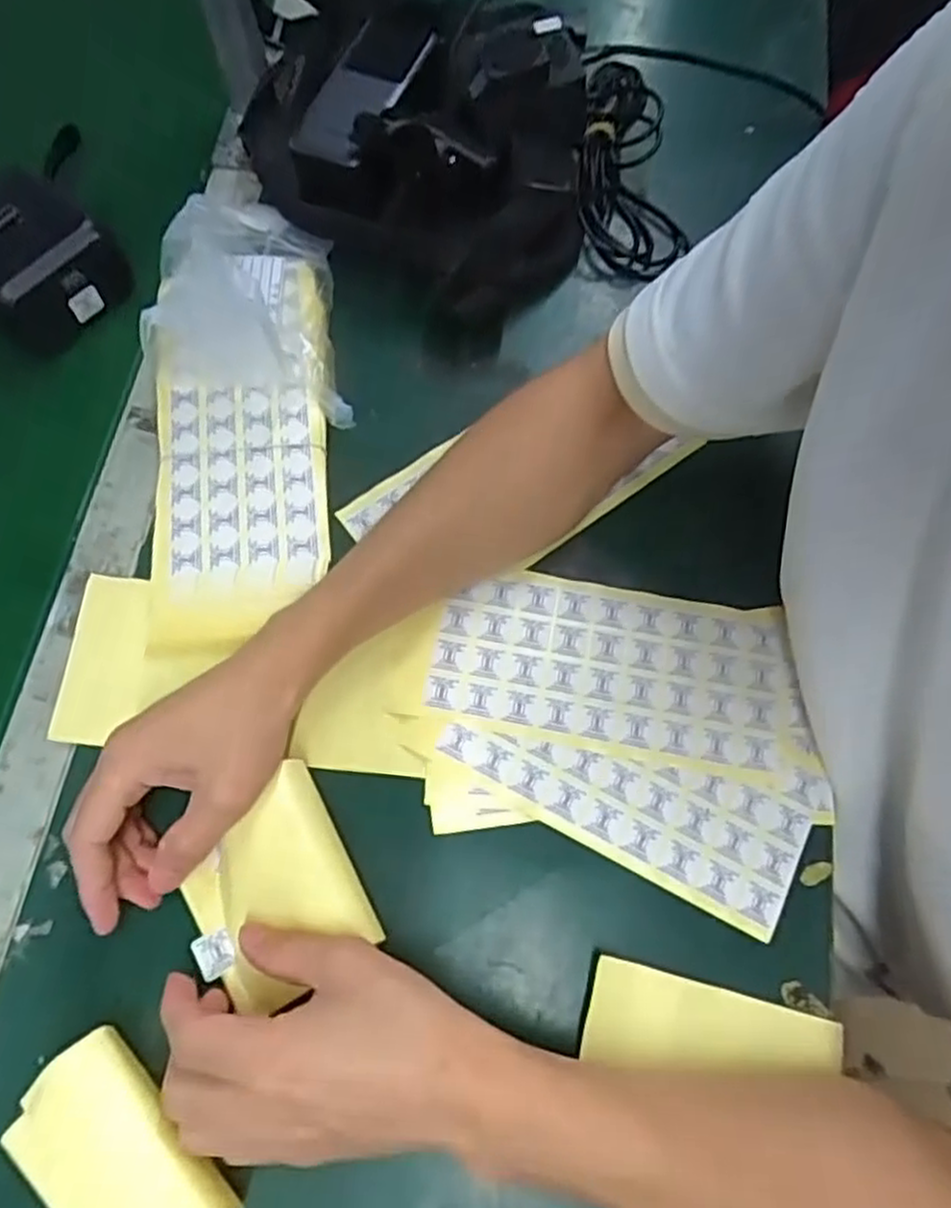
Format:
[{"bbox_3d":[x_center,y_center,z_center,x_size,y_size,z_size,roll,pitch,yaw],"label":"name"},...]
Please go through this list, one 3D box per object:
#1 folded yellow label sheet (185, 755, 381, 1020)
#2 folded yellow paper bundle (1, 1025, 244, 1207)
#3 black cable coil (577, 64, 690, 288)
[{"bbox_3d":[-0.096,0.135,0.354,0.077,0.020,0.087,-32,72,-10],"label":"folded yellow label sheet"},{"bbox_3d":[-0.146,0.237,0.317,0.101,0.038,0.052,41,76,14],"label":"folded yellow paper bundle"},{"bbox_3d":[0.107,-0.304,0.514,0.079,0.038,0.171,2,82,2],"label":"black cable coil"}]

